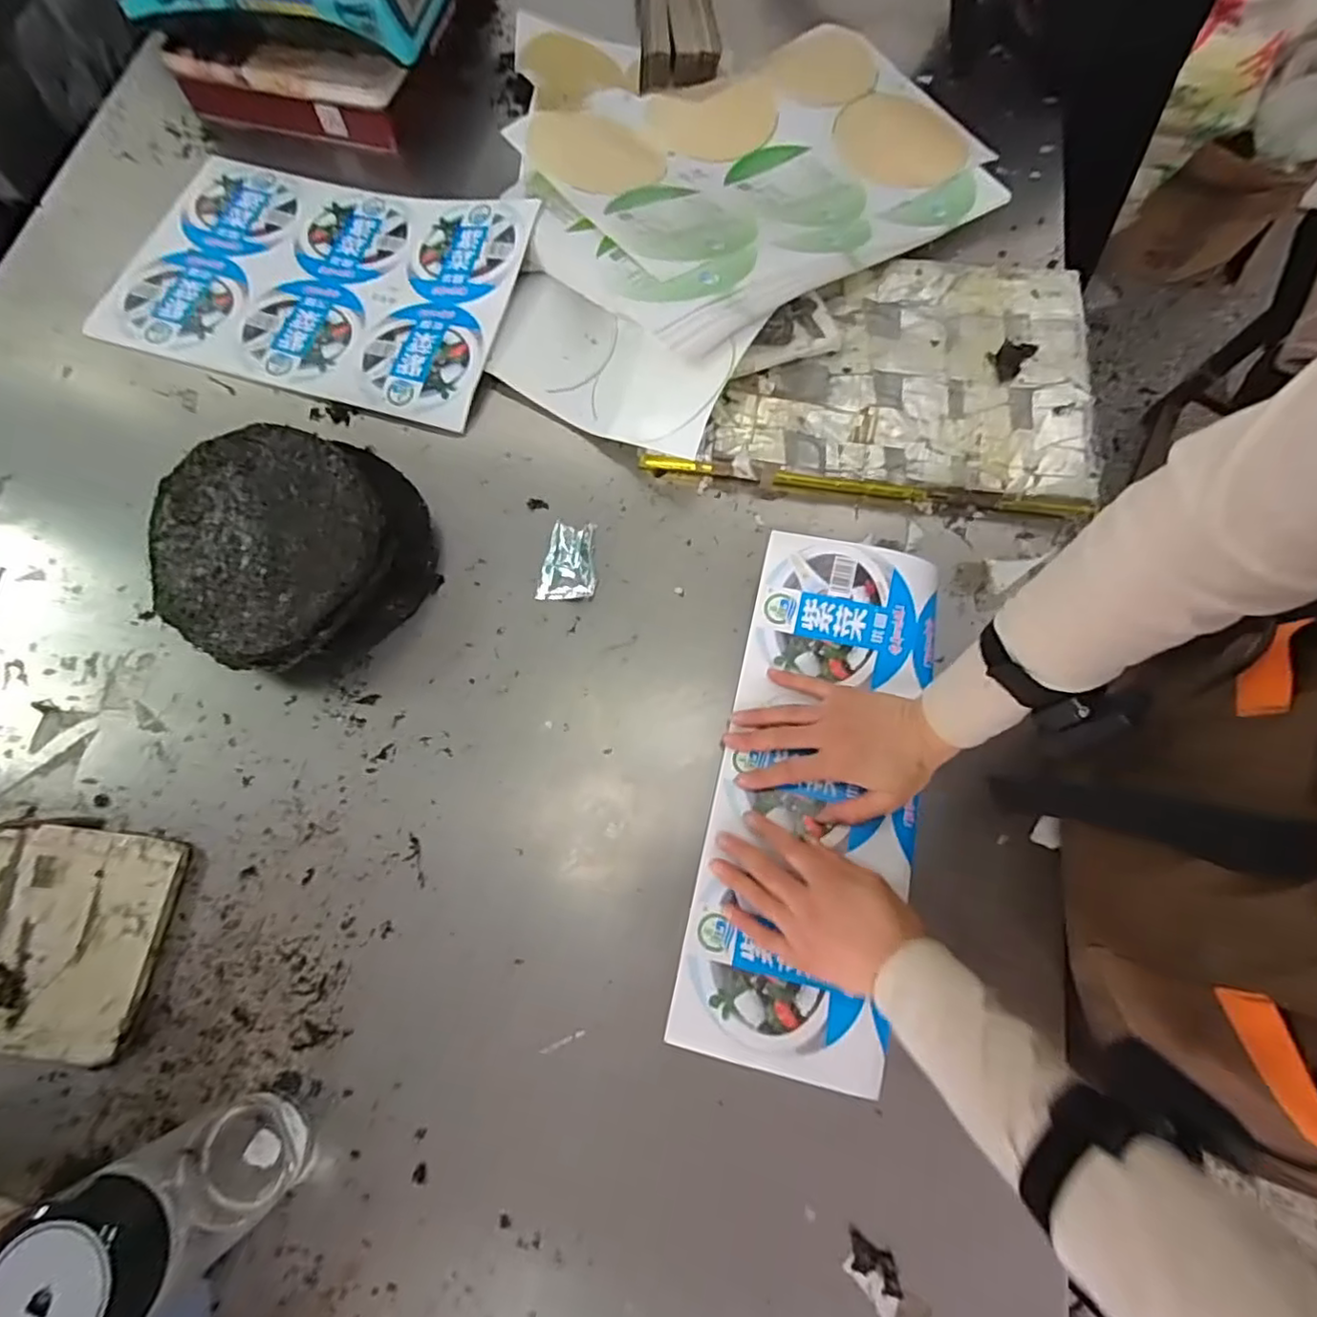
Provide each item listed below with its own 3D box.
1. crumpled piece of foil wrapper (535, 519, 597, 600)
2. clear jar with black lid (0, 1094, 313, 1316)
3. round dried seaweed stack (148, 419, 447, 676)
[{"bbox_3d":[-0.084,-0.093,0.605,0.051,0.014,0.076,4,72,1],"label":"crumpled piece of foil wrapper"},{"bbox_3d":[-0.281,0.321,0.374,0.065,0.188,0.071,0,72,0],"label":"clear jar with black lid"},{"bbox_3d":[-0.318,-0.095,0.566,0.216,0.082,0.195,-23,73,-7],"label":"round dried seaweed stack"}]

